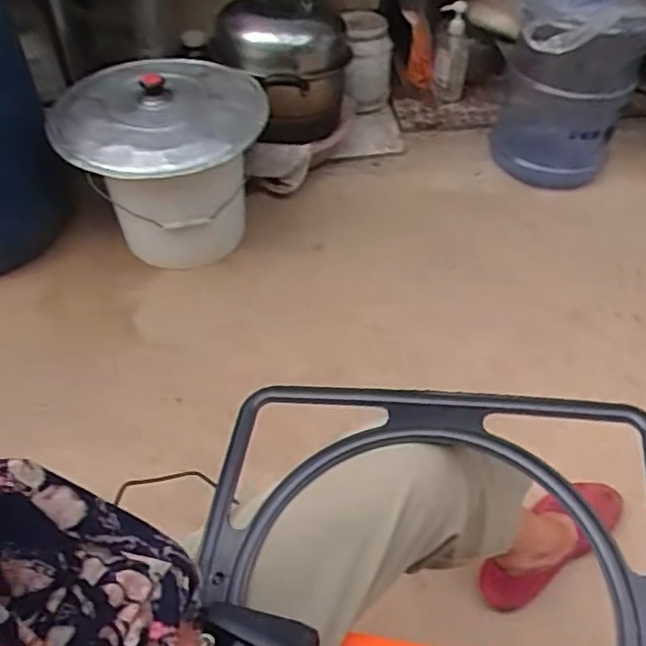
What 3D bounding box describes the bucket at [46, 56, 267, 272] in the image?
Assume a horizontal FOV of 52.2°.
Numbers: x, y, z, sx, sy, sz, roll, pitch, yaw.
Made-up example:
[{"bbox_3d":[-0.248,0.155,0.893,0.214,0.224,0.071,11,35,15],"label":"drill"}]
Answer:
[{"bbox_3d":[-0.276,-0.292,1.211,0.347,0.276,0.358,0,49,0],"label":"bucket"}]

